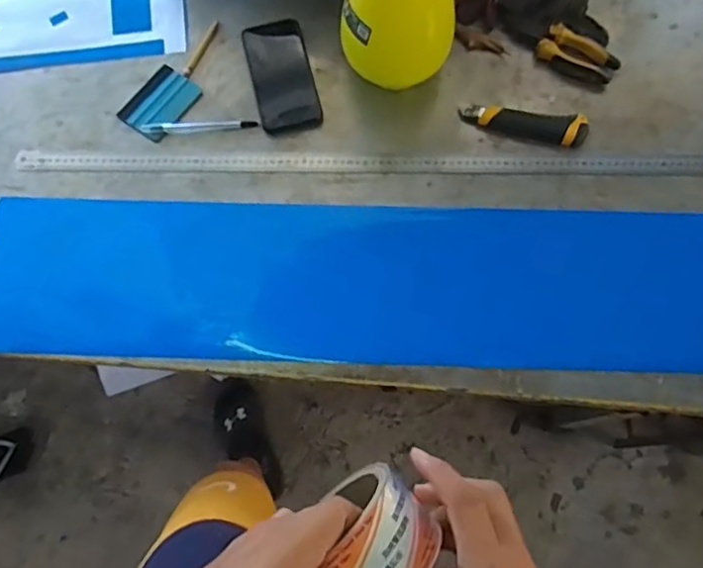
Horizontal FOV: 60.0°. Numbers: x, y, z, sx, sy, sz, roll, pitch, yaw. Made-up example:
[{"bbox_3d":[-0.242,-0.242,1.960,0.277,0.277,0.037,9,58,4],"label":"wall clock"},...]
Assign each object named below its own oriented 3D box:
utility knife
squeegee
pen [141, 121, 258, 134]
[{"bbox_3d":[0.222,-0.207,0.782,0.161,0.019,0.040,11,73,5],"label":"utility knife"},{"bbox_3d":[-0.255,-0.242,0.811,0.075,0.004,0.099,36,77,12],"label":"squeegee"},{"bbox_3d":[-0.201,-0.209,0.801,0.152,0.007,0.014,-2,73,1],"label":"pen"}]

